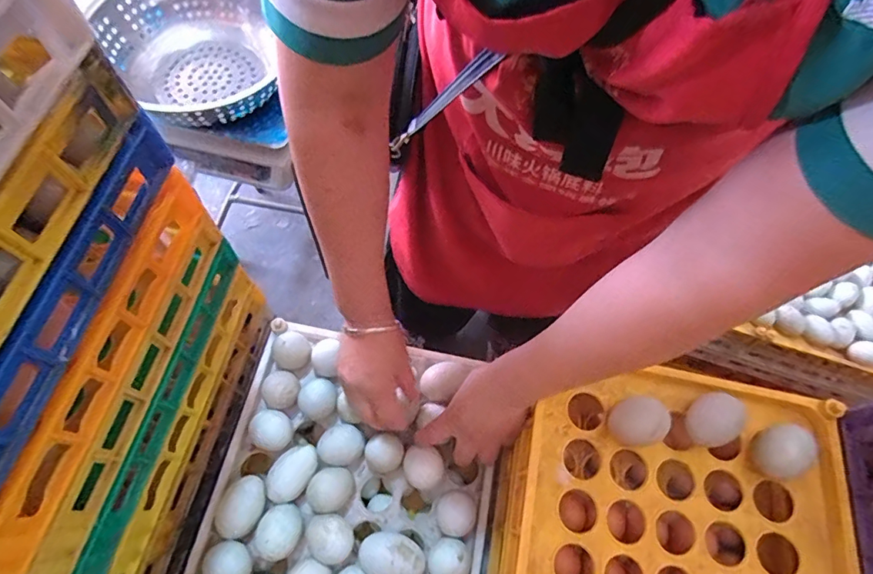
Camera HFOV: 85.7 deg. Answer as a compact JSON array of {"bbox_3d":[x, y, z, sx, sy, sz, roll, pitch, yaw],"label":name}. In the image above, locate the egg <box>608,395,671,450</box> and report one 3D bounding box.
[{"bbox_3d":[0.191,0.130,0.458,0.053,0.040,0.056,1,64,-3],"label":"egg"}]

